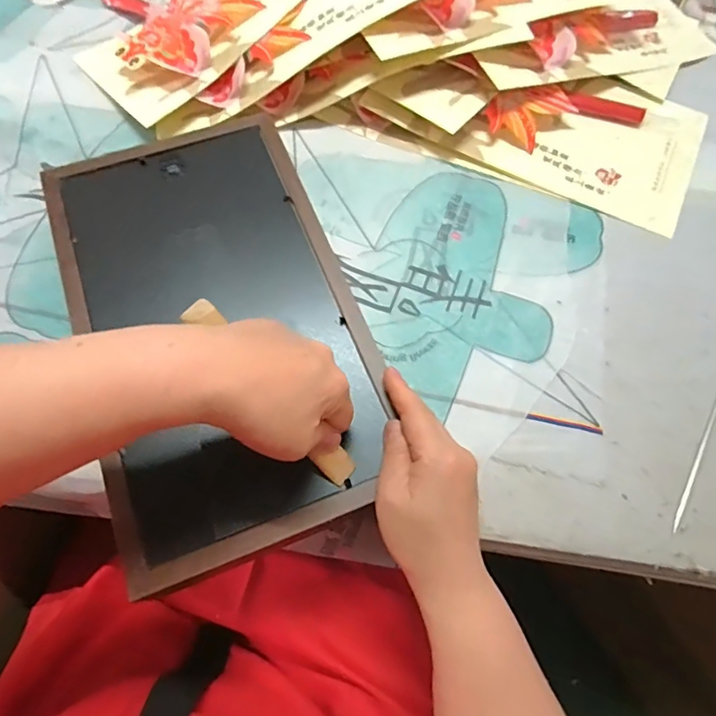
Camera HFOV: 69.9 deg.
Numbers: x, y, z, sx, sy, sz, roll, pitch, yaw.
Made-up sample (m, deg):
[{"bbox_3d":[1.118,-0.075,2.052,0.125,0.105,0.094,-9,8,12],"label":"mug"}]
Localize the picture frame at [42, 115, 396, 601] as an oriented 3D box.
[{"bbox_3d":[-0.110,-0.033,0.388,0.191,0.023,0.346,-19,68,-9],"label":"picture frame"}]

